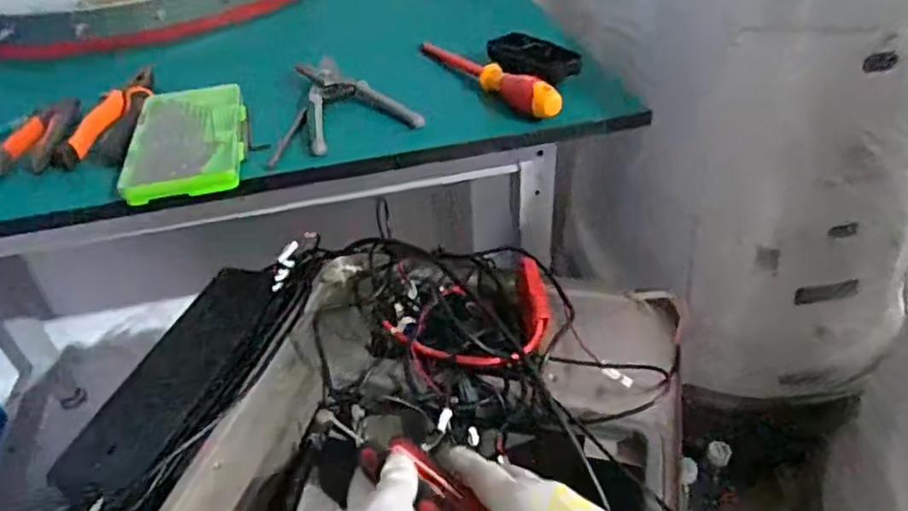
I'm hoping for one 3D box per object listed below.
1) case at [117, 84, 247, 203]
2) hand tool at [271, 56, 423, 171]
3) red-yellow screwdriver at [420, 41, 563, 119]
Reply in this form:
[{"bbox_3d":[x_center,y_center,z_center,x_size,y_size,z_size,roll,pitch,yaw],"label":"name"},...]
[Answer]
[{"bbox_3d":[-0.252,-0.112,0.613,0.099,0.024,0.179,-11,39,-9],"label":"case"},{"bbox_3d":[-0.121,-0.157,0.660,0.143,0.030,0.167,-13,39,-11],"label":"hand tool"},{"bbox_3d":[0.032,-0.195,0.676,0.034,0.027,0.218,-24,42,-24],"label":"red-yellow screwdriver"}]

